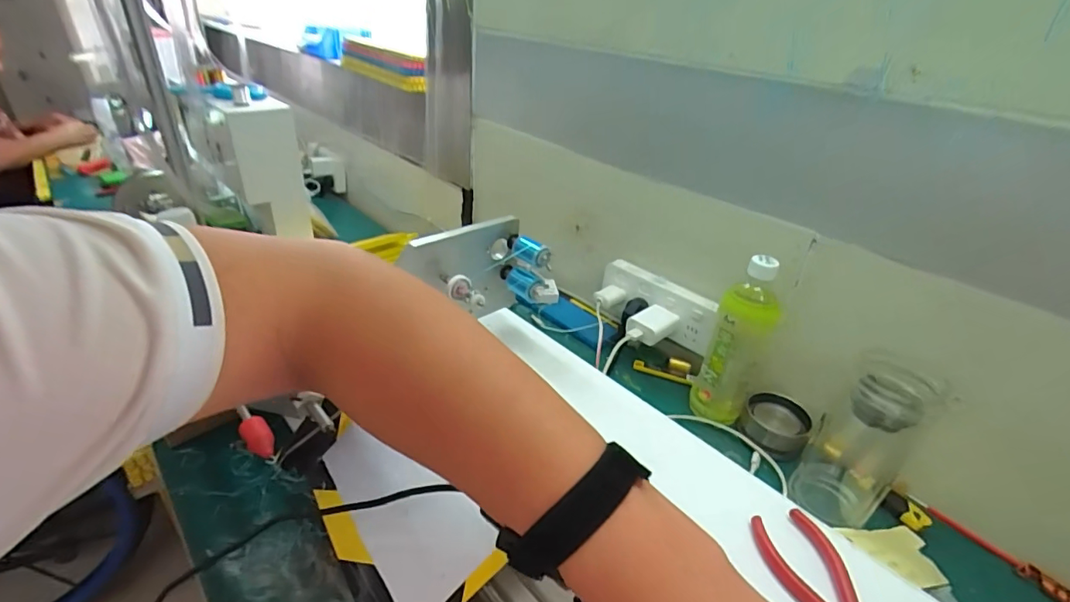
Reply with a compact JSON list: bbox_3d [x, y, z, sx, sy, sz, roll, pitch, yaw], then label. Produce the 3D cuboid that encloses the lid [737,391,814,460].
[{"bbox_3d":[0.293,0.147,0.602,0.072,0.032,0.069,24,37,28],"label":"lid"}]

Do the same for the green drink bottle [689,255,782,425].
[{"bbox_3d":[0.243,0.049,0.593,0.063,0.210,0.059,16,33,17],"label":"green drink bottle"}]

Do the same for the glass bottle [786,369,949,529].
[{"bbox_3d":[0.334,0.137,0.500,0.077,0.171,0.095,30,39,34],"label":"glass bottle"}]

